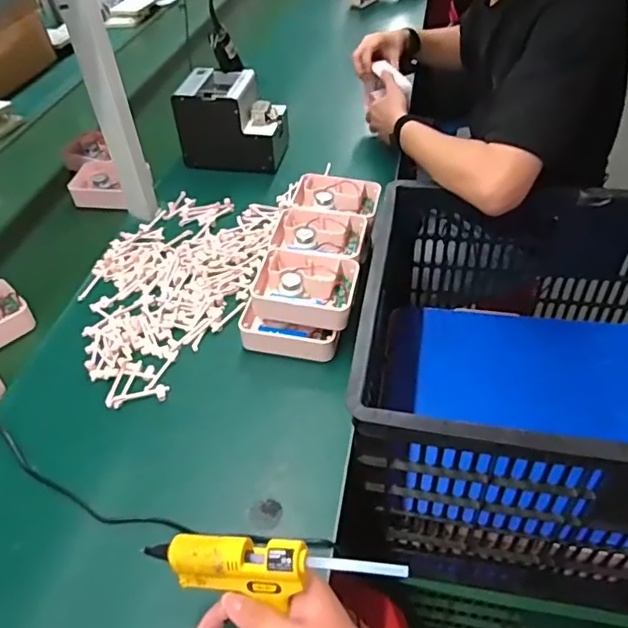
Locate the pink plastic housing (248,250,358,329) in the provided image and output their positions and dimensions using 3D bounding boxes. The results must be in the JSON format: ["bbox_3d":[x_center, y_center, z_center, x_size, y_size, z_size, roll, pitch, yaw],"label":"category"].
[{"bbox_3d":[-0.011,-0.033,0.739,0.135,0.042,0.097,5,46,8],"label":"pink plastic housing"}]

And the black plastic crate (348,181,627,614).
[{"bbox_3d":[0.404,0.108,0.821,0.653,0.412,0.470,5,46,9],"label":"black plastic crate"}]

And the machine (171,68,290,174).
[{"bbox_3d":[-0.151,-0.363,1.065,0.192,0.147,0.127,4,46,8],"label":"machine"}]

